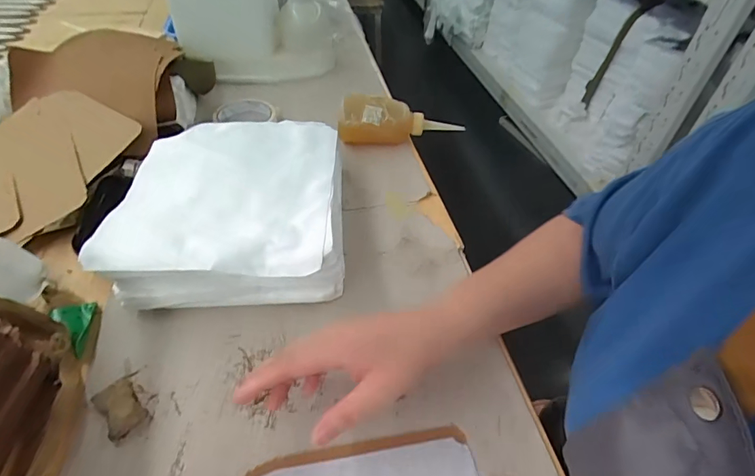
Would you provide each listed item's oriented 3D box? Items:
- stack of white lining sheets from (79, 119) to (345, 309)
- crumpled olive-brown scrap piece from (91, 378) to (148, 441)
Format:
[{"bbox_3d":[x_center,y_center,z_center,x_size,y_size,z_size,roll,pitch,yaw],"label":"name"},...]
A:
[{"bbox_3d":[-0.150,-0.032,0.469,0.215,0.073,0.224,-1,46,-4],"label":"stack of white lining sheets"},{"bbox_3d":[-0.212,0.139,0.352,0.029,0.007,0.048,-34,56,-30],"label":"crumpled olive-brown scrap piece"}]

